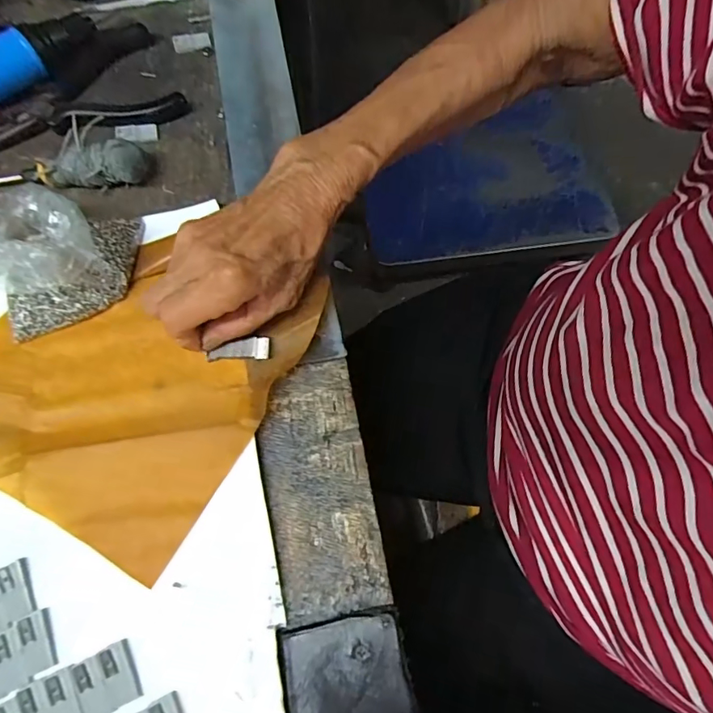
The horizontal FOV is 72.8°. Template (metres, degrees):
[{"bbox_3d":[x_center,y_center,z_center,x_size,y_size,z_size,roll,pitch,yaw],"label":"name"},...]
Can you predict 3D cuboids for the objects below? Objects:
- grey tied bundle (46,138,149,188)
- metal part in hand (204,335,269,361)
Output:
[{"bbox_3d":[-0.176,-0.127,0.329,0.065,0.030,0.022,-10,70,-4],"label":"grey tied bundle"},{"bbox_3d":[-0.071,-0.003,0.290,0.039,0.007,0.012,-8,70,4],"label":"metal part in hand"}]

